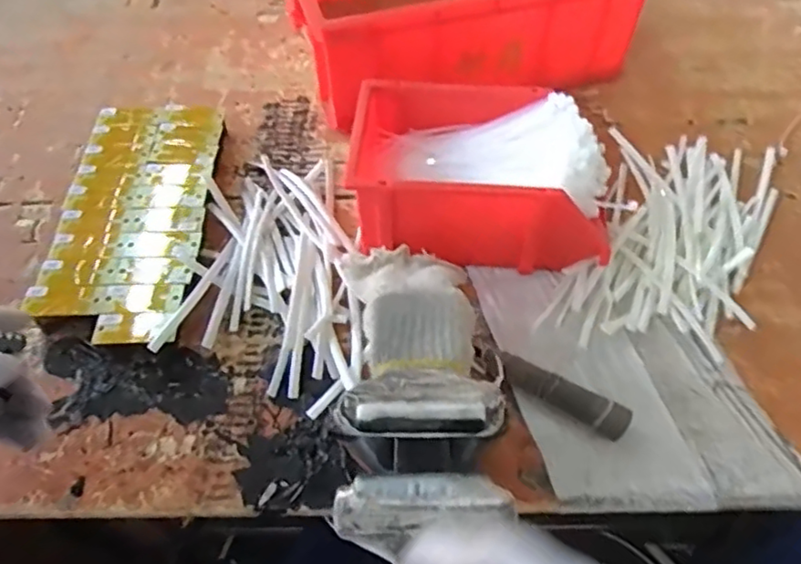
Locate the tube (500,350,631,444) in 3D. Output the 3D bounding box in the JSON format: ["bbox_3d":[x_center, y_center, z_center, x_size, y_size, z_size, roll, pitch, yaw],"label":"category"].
[{"bbox_3d":[0.138,0.098,0.550,0.115,0.029,0.023,26,56,20],"label":"tube"}]

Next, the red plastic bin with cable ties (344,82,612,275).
[{"bbox_3d":[0.079,-0.104,0.646,0.240,0.116,0.162,4,51,4],"label":"red plastic bin with cable ties"}]

